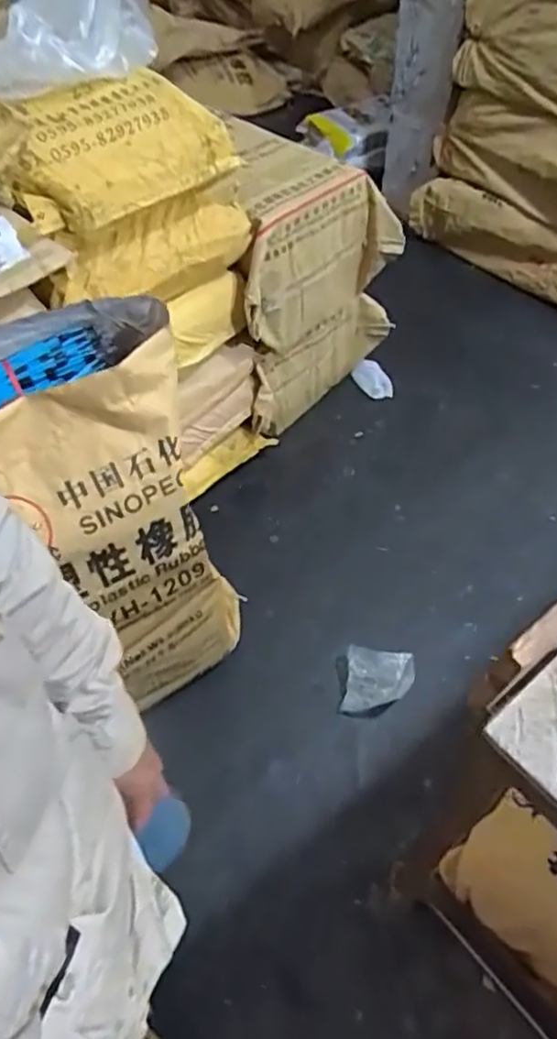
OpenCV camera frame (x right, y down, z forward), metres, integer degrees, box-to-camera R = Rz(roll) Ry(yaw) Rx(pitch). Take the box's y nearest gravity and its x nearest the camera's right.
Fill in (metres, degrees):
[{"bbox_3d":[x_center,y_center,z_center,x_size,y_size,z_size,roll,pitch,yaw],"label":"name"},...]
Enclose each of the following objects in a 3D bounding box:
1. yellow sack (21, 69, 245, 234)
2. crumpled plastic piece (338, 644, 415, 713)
[{"bbox_3d":[-0.267,-0.623,1.106,0.399,0.139,0.192,-35,59,-21],"label":"yellow sack"},{"bbox_3d":[0.206,0.327,1.347,0.149,0.028,0.131,0,53,2],"label":"crumpled plastic piece"}]

